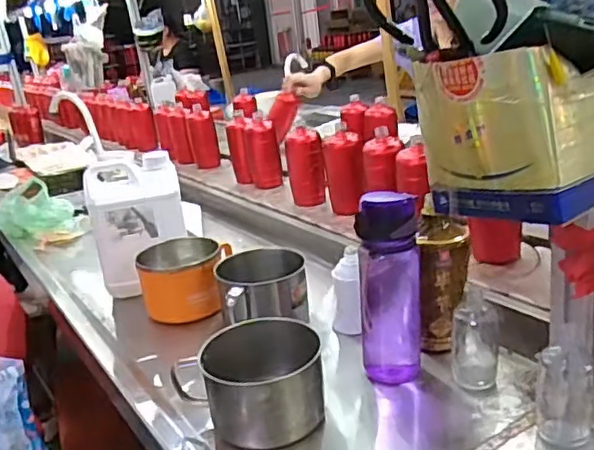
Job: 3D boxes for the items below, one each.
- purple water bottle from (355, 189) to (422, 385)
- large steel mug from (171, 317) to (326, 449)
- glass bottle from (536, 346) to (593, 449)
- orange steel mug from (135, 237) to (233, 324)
[{"bbox_3d":[0.110,0.085,0.711,0.075,0.231,0.067,-4,20,9],"label":"purple water bottle"},{"bbox_3d":[-0.048,0.184,0.690,0.152,0.101,0.109,-17,21,-23],"label":"large steel mug"},{"bbox_3d":[0.279,0.176,0.626,0.054,0.092,0.044,3,22,27],"label":"glass bottle"},{"bbox_3d":[-0.176,0.093,0.981,0.153,0.107,0.112,-11,20,-10],"label":"orange steel mug"}]

